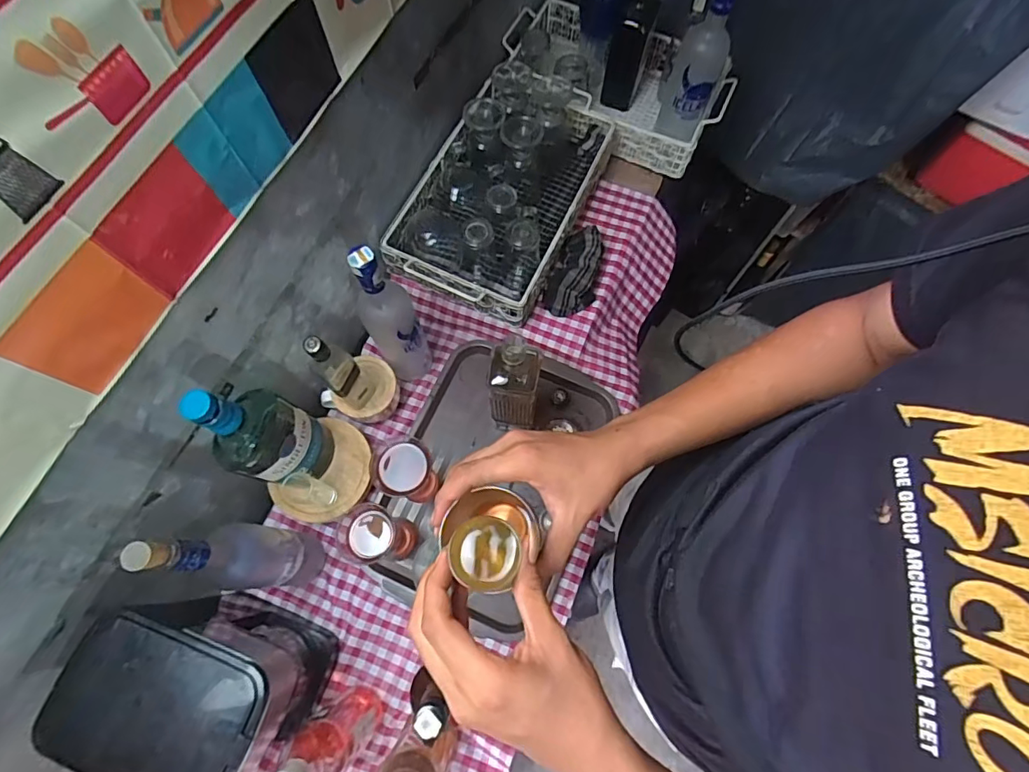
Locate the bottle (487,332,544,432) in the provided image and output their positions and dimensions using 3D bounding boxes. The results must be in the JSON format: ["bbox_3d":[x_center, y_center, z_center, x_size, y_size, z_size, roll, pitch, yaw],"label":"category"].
[{"bbox_3d":[-0.001,0.009,0.720,0.064,0.240,0.055,6,71,2],"label":"bottle"}]

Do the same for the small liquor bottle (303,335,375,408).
[{"bbox_3d":[-0.237,-0.018,0.689,0.048,0.186,0.039,-43,76,-14],"label":"small liquor bottle"}]

